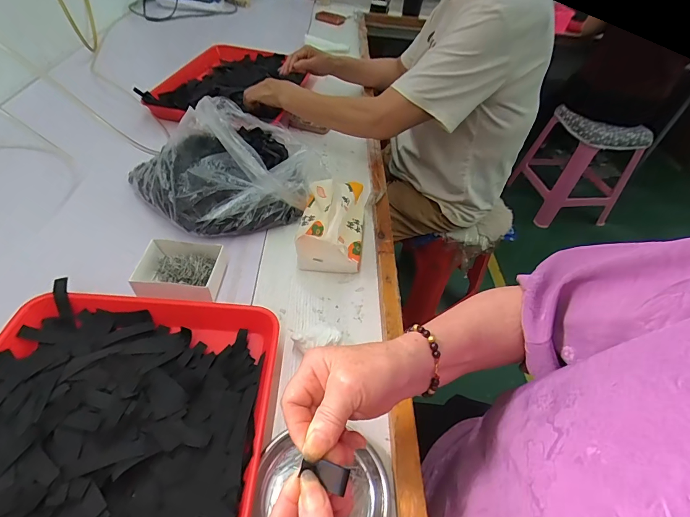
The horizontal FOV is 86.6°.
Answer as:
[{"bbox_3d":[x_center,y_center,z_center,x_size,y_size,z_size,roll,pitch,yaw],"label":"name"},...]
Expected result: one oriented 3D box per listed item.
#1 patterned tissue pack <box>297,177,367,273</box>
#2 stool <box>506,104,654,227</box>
[{"bbox_3d":[-0.020,-0.052,0.560,0.095,0.087,0.133,7,47,-1],"label":"patterned tissue pack"},{"bbox_3d":[1.041,-0.434,1.624,0.379,0.453,0.306,-4,48,-11],"label":"stool"}]

